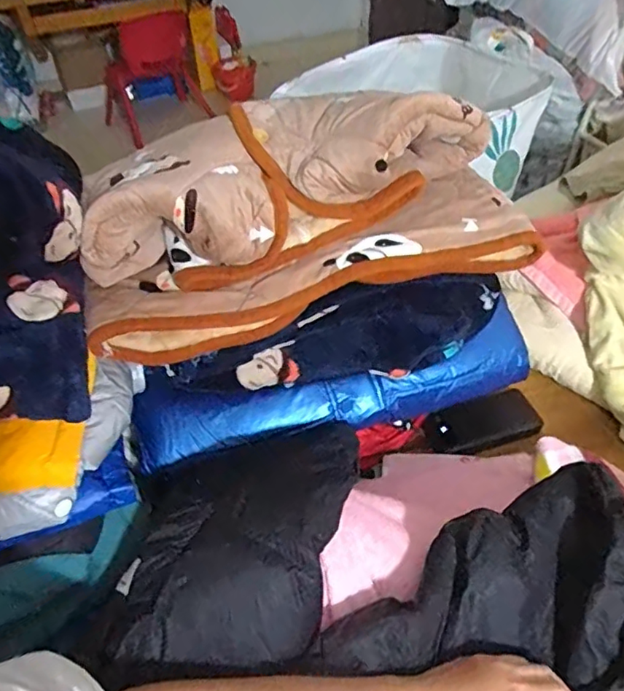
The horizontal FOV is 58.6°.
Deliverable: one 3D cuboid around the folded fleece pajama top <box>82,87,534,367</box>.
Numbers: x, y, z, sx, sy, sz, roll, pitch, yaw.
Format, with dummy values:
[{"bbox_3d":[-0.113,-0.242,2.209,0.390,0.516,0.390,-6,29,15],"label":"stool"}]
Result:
[{"bbox_3d":[0.002,-0.143,0.555,0.449,0.161,0.162,-16,46,-12],"label":"folded fleece pajama top"}]

